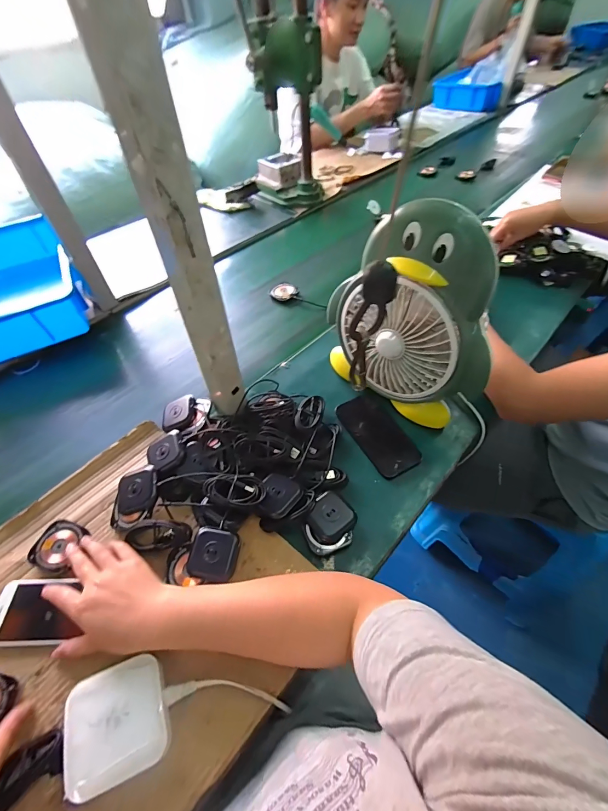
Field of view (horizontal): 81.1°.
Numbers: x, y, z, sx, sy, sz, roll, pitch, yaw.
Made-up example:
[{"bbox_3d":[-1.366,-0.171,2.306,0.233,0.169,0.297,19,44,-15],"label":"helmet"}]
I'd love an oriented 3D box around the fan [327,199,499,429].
[{"bbox_3d":[0.151,-0.120,0.515,0.104,0.290,0.250,-34,58,-23],"label":"fan"}]

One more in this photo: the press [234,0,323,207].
[{"bbox_3d":[-0.066,-0.804,0.928,0.219,0.480,0.165,-9,52,-5],"label":"press"}]

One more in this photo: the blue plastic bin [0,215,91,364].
[{"bbox_3d":[-0.638,-0.239,0.770,0.287,0.125,0.419,-32,57,-21],"label":"blue plastic bin"}]

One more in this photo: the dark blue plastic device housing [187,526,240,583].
[{"bbox_3d":[-0.109,0.183,0.438,0.056,0.024,0.057,7,52,7],"label":"dark blue plastic device housing"}]

